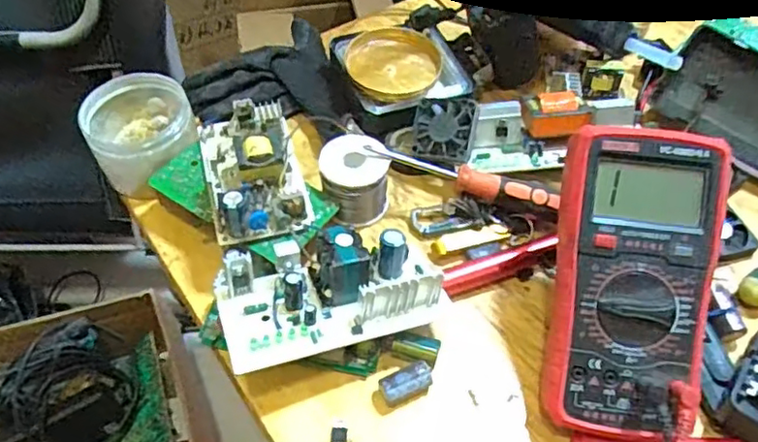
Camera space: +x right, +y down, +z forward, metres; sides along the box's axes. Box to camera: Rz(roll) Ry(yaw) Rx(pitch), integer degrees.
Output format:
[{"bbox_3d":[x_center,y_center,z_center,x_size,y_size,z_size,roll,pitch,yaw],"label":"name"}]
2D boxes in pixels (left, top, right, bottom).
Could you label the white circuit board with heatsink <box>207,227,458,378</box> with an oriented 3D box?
[{"bbox_3d":[-0.030,0.045,0.406,0.146,0.047,0.073,-15,54,-12],"label":"white circuit board with heatsink"}]

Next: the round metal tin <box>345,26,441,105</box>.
[{"bbox_3d":[0.013,-0.141,0.552,0.083,0.011,0.092,16,54,11],"label":"round metal tin"}]

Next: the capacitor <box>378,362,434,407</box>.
[{"bbox_3d":[0.018,0.106,0.403,0.035,0.016,0.017,-21,55,-16],"label":"capacitor"}]

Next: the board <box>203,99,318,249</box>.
[{"bbox_3d":[-0.094,-0.043,0.463,0.068,0.035,0.118,-13,54,-11],"label":"board"}]

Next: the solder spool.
[{"bbox_3d":[-0.018,-0.032,0.481,0.050,0.051,0.050,-1,52,-2],"label":"solder spool"}]

